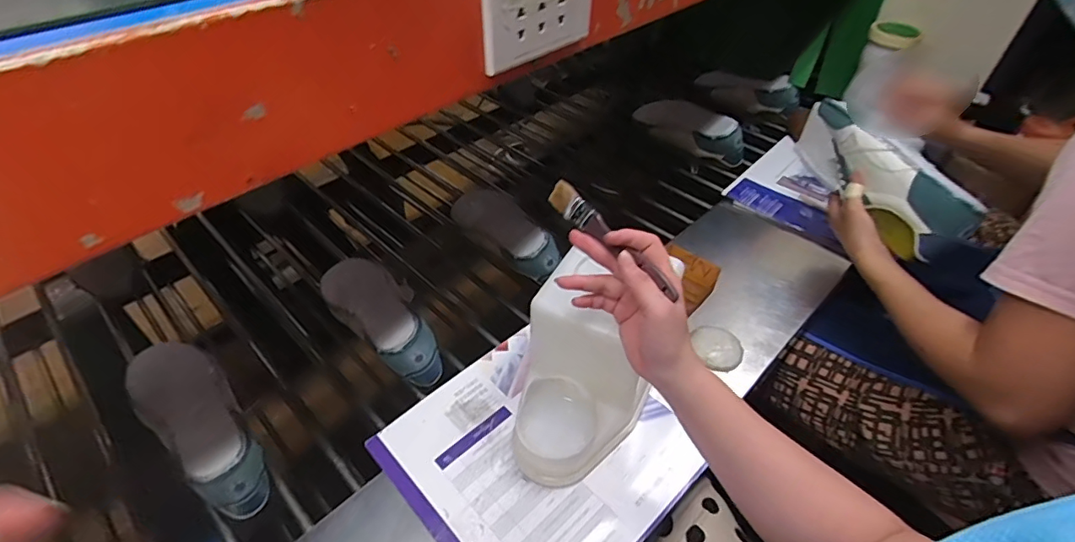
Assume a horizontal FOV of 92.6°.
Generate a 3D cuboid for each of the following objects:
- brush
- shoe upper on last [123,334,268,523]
[{"bbox_3d":[0.063,-0.035,0.493,0.018,0.025,0.167,-25,51,-24],"label":"brush"},{"bbox_3d":[-0.401,0.174,0.615,0.254,0.077,0.091,31,52,26],"label":"shoe upper on last"}]

